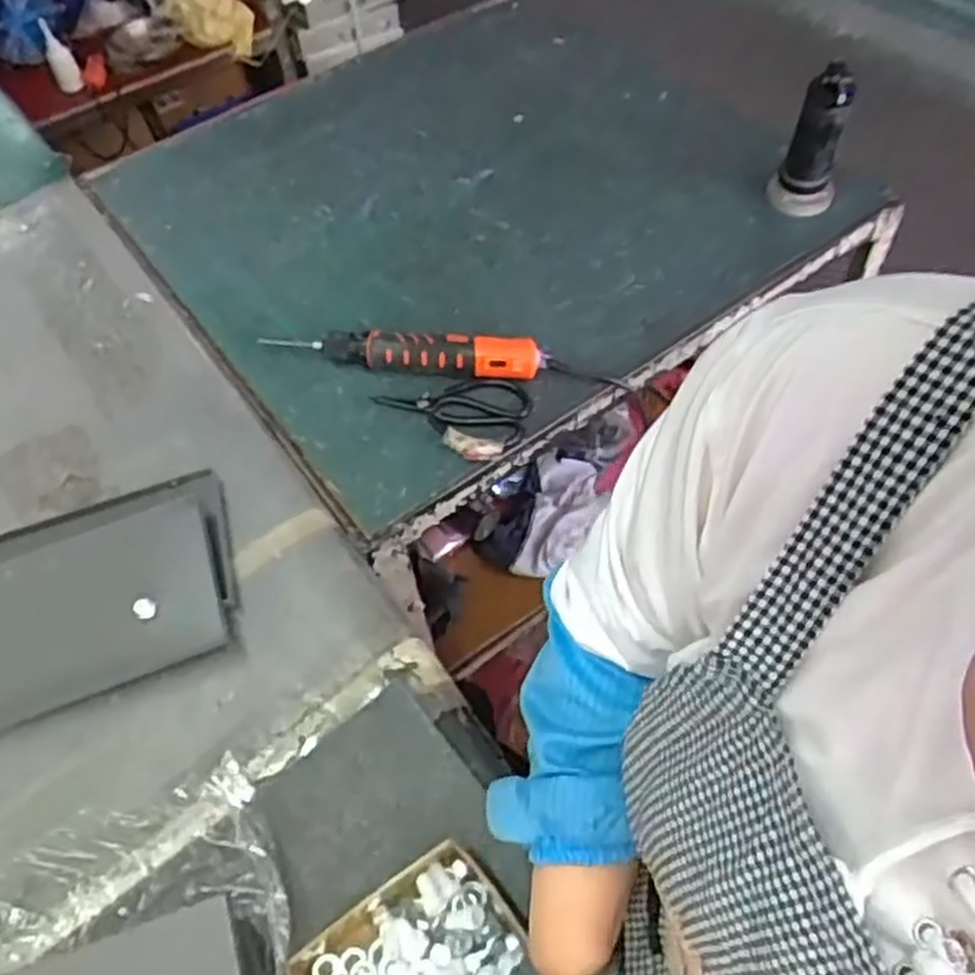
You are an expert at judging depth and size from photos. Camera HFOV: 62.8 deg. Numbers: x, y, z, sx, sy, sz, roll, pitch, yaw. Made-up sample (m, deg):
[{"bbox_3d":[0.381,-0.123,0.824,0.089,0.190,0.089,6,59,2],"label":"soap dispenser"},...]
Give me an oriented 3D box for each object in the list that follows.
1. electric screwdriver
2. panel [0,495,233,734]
[{"bbox_3d":[-0.101,-0.150,0.858,0.322,0.035,0.043,9,57,11],"label":"electric screwdriver"},{"bbox_3d":[-0.355,0.111,0.695,0.241,0.022,0.154,-22,65,-5],"label":"panel"}]

